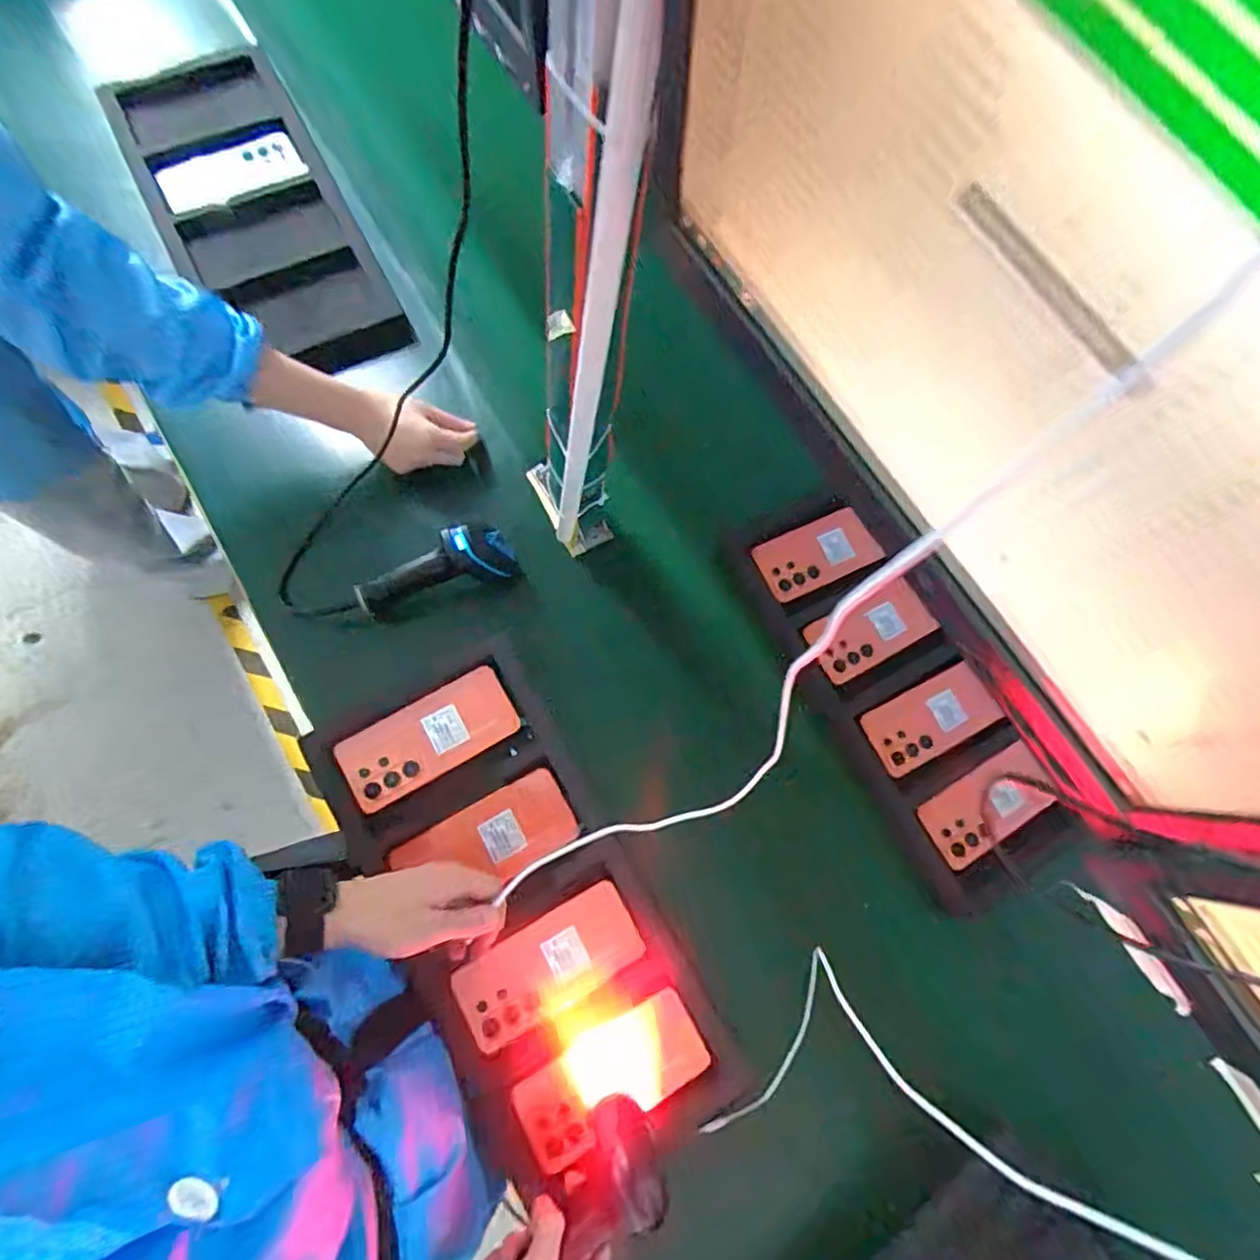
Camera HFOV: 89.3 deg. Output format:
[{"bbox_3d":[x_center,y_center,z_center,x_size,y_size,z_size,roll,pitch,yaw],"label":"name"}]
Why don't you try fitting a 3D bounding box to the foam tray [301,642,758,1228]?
[{"bbox_3d":[-0.107,0.268,0.613,0.224,0.026,0.489,-31,81,-10],"label":"foam tray"}]

